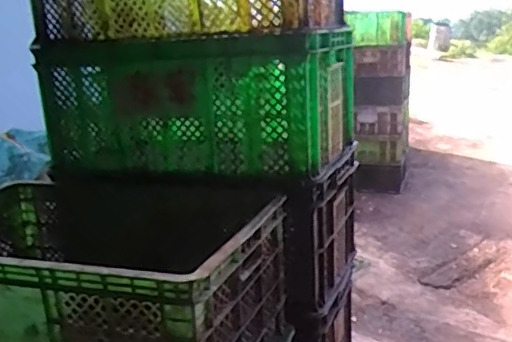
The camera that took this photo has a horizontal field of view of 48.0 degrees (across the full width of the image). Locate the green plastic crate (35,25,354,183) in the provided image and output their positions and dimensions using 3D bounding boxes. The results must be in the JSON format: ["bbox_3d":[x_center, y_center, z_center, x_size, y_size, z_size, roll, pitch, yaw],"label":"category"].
[{"bbox_3d":[-0.137,-0.164,1.284,0.642,0.256,0.370,5,18,24],"label":"green plastic crate"}]

